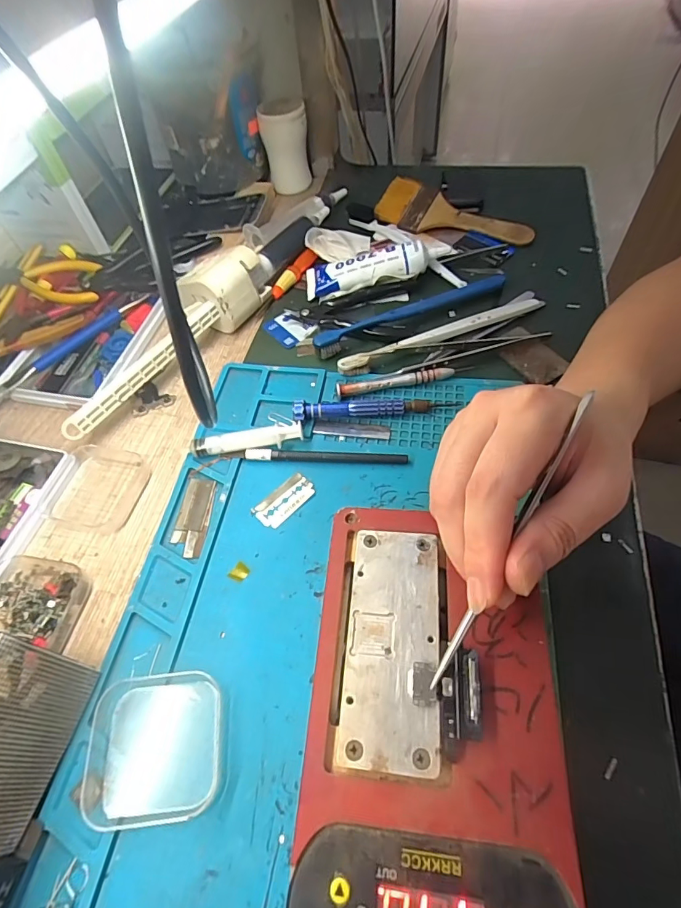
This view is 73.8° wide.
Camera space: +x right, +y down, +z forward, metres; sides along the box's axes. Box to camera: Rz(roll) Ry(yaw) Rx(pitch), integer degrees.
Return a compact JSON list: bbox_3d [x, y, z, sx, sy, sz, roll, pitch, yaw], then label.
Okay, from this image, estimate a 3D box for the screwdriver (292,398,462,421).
[{"bbox_3d":[0.026,-0.036,0.342,0.120,0.017,0.013,-6,56,1],"label":"screwdriver"}]

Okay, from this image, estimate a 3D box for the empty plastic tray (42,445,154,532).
[{"bbox_3d":[-0.177,0.023,0.334,0.060,0.012,0.064,10,58,11],"label":"empty plastic tray"}]

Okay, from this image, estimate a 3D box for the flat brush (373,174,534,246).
[{"bbox_3d":[0.118,-0.251,0.473,0.162,0.025,0.060,20,60,18],"label":"flat brush"}]

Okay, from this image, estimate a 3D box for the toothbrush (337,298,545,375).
[{"bbox_3d":[0.087,-0.101,0.382,0.188,0.009,0.018,-20,57,-8],"label":"toothbrush"}]

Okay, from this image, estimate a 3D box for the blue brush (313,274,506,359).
[{"bbox_3d":[0.065,-0.127,0.398,0.185,0.013,0.022,-24,58,-11],"label":"blue brush"}]

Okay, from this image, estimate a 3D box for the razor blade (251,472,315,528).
[{"bbox_3d":[-0.039,0.031,0.311,0.042,0.004,0.024,-41,62,-20],"label":"razor blade"}]

